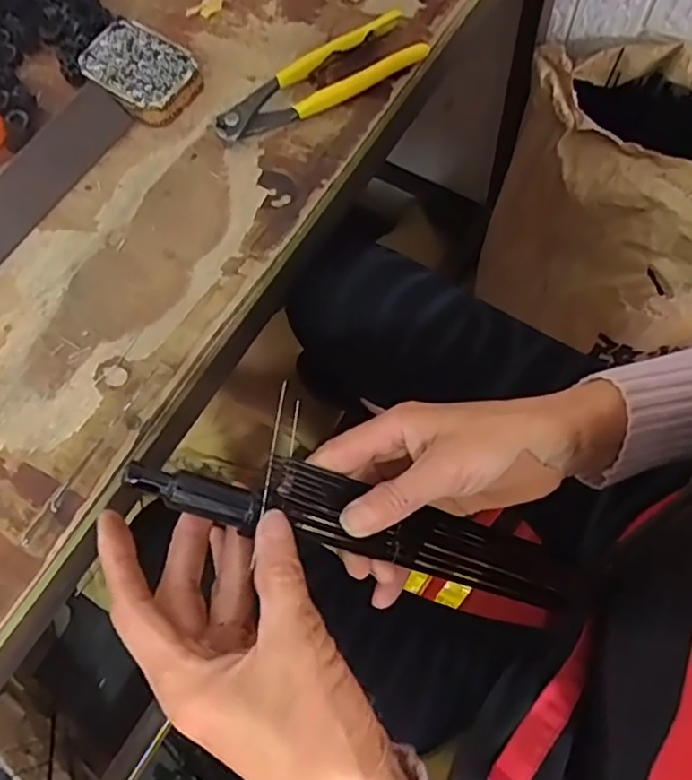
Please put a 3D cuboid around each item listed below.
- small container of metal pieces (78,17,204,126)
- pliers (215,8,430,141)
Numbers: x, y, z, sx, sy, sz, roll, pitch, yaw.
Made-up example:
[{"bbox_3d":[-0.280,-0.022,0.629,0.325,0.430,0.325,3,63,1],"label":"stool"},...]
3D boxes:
[{"bbox_3d":[-0.156,-0.240,0.468,0.087,0.021,0.060,34,76,15],"label":"small container of metal pieces"},{"bbox_3d":[-0.021,-0.225,0.453,0.158,0.029,0.042,-25,70,-4],"label":"pliers"}]

